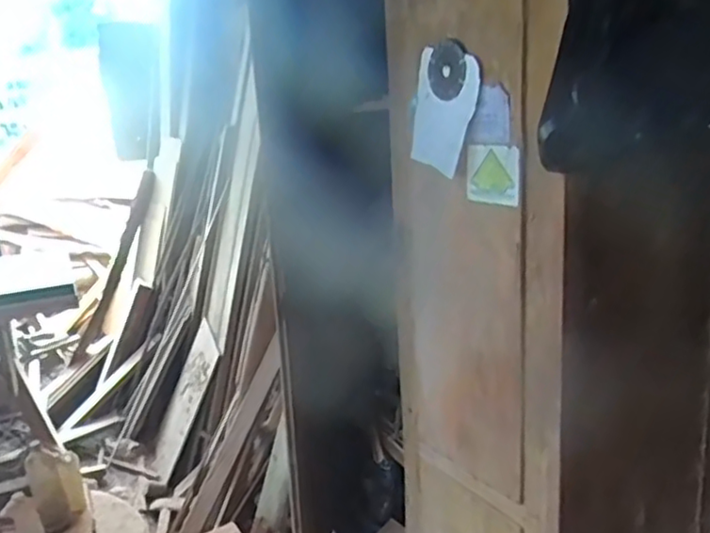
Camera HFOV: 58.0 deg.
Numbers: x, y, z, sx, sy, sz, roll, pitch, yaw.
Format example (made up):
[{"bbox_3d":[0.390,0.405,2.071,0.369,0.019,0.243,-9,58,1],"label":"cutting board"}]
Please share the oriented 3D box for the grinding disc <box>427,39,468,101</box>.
[{"bbox_3d":[0.166,-0.355,1.159,0.011,0.091,0.116,6,36,-36],"label":"grinding disc"}]

